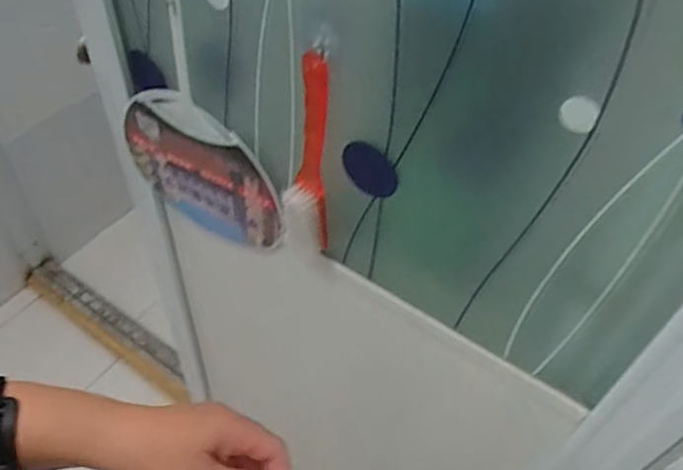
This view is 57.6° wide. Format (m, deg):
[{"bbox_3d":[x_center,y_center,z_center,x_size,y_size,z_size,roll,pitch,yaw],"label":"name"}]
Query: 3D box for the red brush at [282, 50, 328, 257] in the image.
[{"bbox_3d":[-0.032,-0.068,0.583,0.042,0.234,0.030,-1,50,-6],"label":"red brush"}]

